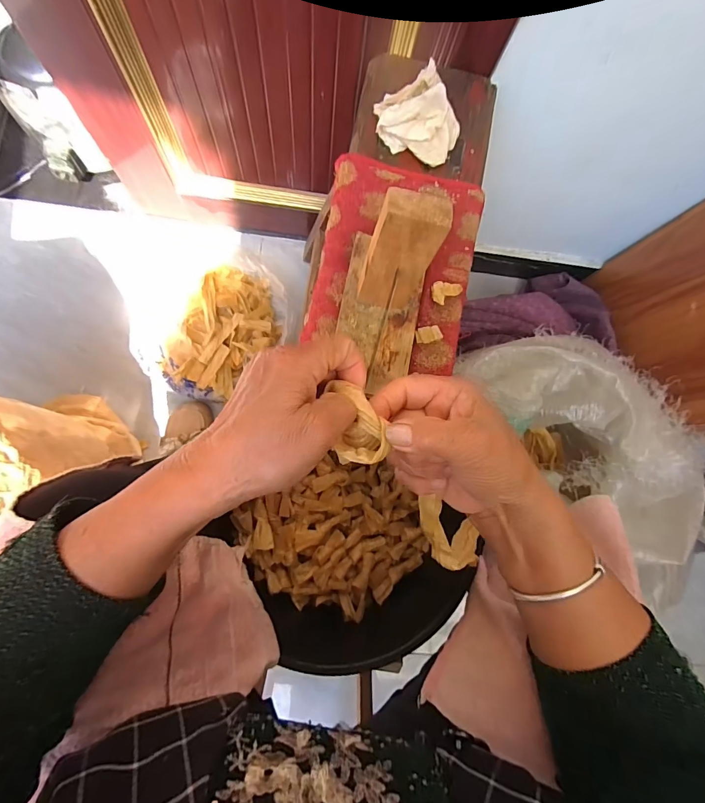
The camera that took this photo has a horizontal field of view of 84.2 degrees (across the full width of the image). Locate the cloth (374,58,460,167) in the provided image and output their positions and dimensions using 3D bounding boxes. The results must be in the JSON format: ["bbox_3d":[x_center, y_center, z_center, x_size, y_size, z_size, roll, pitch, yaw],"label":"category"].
[{"bbox_3d":[0.069,-0.287,0.379,0.086,0.047,0.075,20,81,-3],"label":"cloth"}]

